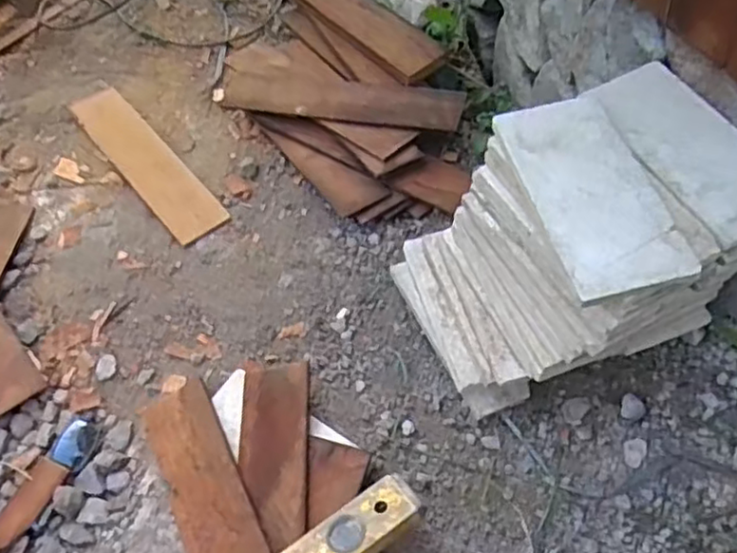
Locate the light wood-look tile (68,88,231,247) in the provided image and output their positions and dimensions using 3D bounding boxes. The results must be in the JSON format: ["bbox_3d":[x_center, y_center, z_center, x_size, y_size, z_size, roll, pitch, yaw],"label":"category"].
[{"bbox_3d":[-0.329,-0.171,1.004,0.078,0.018,0.349,-35,60,-18],"label":"light wood-look tile"}]

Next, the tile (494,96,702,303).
[{"bbox_3d":[0.188,-0.076,0.581,0.102,0.007,0.206,-13,55,-5],"label":"tile"}]

